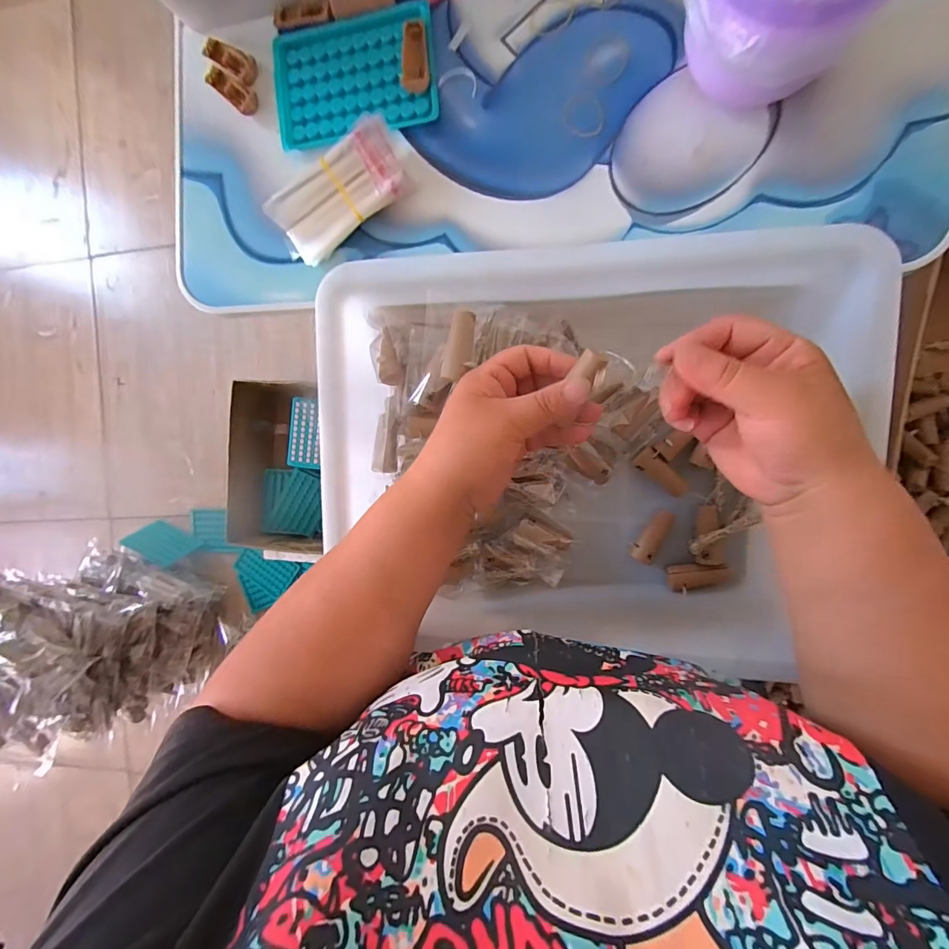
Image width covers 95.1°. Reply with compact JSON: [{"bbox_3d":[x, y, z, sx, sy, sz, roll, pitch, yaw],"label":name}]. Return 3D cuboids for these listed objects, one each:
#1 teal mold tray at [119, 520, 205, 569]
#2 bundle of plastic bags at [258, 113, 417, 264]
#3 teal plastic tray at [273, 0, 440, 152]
[{"bbox_3d":[-0.680,0.149,0.947,0.130,0.090,0.010,27,130,7],"label":"teal mold tray"},{"bbox_3d":[-0.107,-0.221,0.337,0.113,0.034,0.054,-35,86,8],"label":"bundle of plastic bags"},{"bbox_3d":[-0.098,-0.319,0.350,0.134,0.015,0.099,-4,91,9],"label":"teal plastic tray"}]

